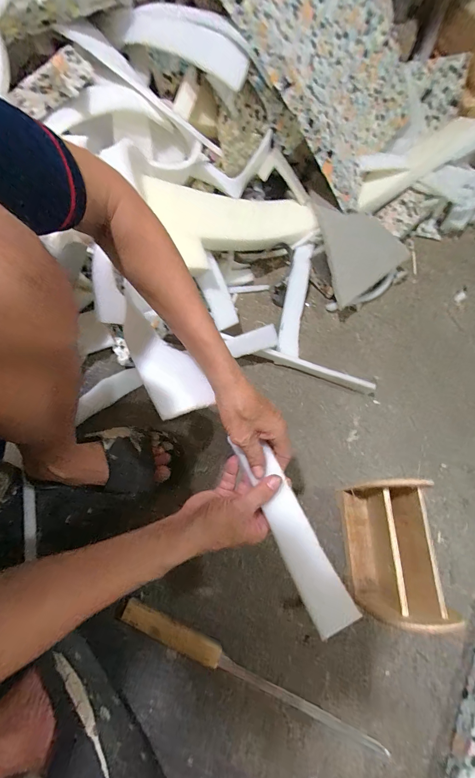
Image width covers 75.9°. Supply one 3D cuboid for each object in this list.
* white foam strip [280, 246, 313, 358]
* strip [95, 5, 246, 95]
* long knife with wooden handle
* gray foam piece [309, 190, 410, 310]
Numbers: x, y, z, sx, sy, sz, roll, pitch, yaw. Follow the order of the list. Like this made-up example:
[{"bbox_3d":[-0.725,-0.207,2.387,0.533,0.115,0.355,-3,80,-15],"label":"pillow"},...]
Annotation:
[{"bbox_3d":[0.129,-0.201,0.671,0.041,0.025,0.259,10,81,4],"label":"white foam strip"},{"bbox_3d":[-0.109,-0.616,0.540,0.274,0.068,0.062,21,71,9],"label":"strip"},{"bbox_3d":[0.012,0.417,0.447,0.406,0.023,0.031,21,70,9],"label":"long knife with wooden handle"},{"bbox_3d":[0.272,-0.317,0.665,0.172,0.025,0.251,-10,79,1],"label":"gray foam piece"}]

